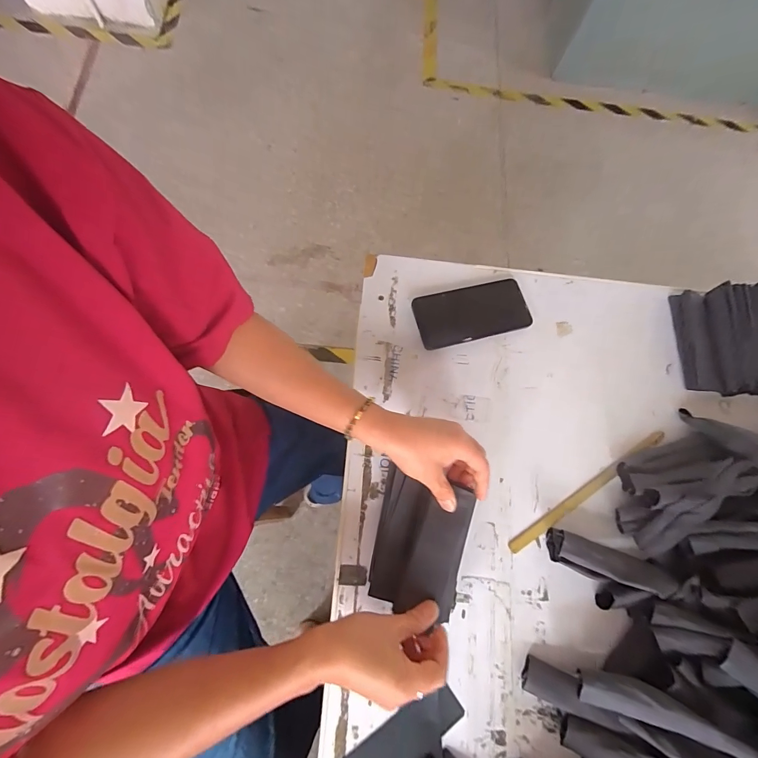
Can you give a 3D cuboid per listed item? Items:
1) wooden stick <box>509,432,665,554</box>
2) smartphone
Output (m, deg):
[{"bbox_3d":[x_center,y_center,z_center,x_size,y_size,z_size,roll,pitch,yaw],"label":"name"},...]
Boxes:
[{"bbox_3d":[0.276,0.143,0.498,0.266,0.006,0.017,-31,78,-13],"label":"wooden stick"},{"bbox_3d":[0.132,-0.094,0.547,0.159,0.014,0.077,-13,75,-8],"label":"smartphone"}]

